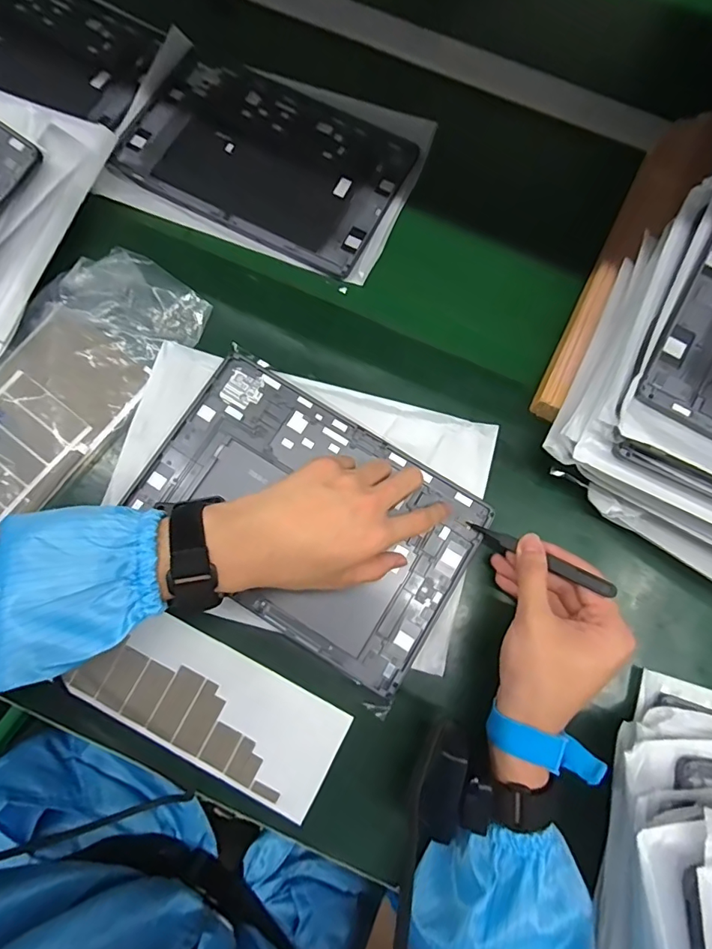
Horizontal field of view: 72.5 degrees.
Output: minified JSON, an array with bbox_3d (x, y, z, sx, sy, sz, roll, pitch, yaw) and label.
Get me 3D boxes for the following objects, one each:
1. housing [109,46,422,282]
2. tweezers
[{"bbox_3d":[-0.084,-0.301,0.464,0.249,0.015,0.172,25,77,2],"label":"housing"},{"bbox_3d":[0.130,0.059,0.351,0.114,0.017,0.011,26,77,42],"label":"tweezers"}]

